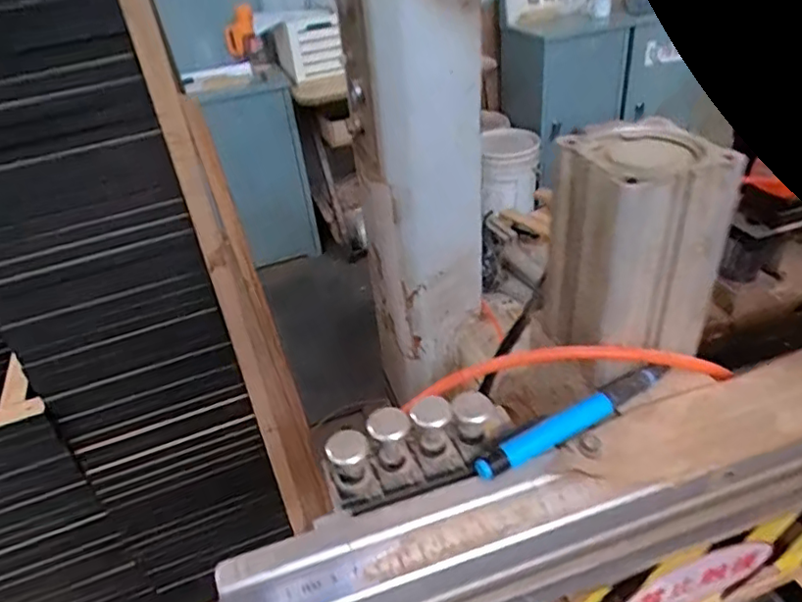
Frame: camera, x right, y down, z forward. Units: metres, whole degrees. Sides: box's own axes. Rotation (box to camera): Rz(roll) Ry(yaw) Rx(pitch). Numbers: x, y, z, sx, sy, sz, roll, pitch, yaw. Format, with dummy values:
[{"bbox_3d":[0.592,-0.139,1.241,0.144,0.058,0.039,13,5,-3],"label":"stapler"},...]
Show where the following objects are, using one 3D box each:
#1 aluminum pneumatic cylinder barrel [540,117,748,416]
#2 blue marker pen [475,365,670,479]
[{"bbox_3d":[0.116,-0.022,0.318,0.072,0.120,0.071,-20,38,-17],"label":"aluminum pneumatic cylinder barrel"},{"bbox_3d":[0.090,0.059,0.307,0.122,0.010,0.012,-24,39,-22],"label":"blue marker pen"}]

